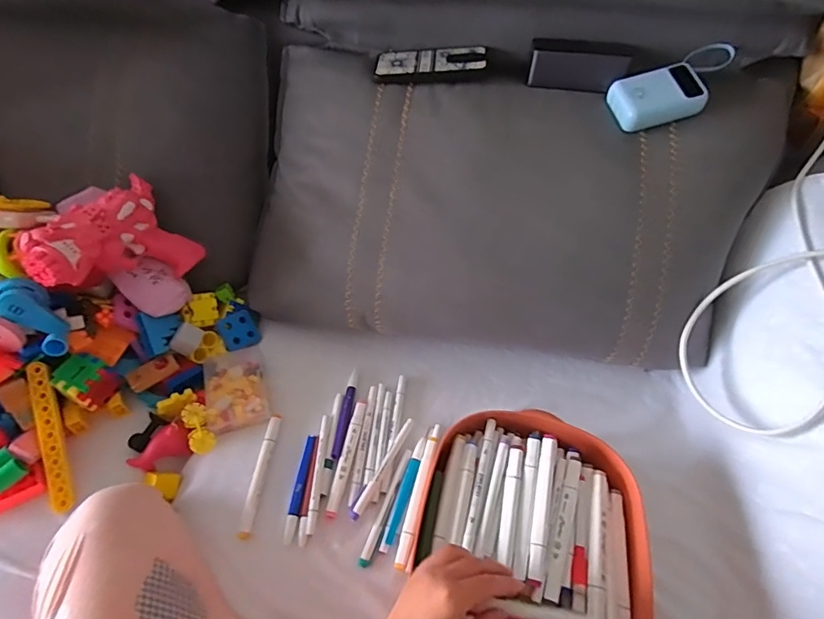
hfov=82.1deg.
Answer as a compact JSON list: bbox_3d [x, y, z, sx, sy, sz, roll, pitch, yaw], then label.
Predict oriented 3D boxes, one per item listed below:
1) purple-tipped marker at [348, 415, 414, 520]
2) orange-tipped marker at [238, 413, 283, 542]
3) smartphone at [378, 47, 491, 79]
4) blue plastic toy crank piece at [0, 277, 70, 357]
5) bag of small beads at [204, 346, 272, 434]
[{"bbox_3d":[-0.036,0.195,0.589,0.012,0.011,0.139,26,59,13],"label":"purple-tipped marker"},{"bbox_3d":[-0.186,0.200,0.581,0.018,0.011,0.150,6,56,0],"label":"orange-tipped marker"},{"bbox_3d":[0.027,-0.348,0.663,0.151,0.008,0.062,0,56,7],"label":"smartphone"},{"bbox_3d":[-0.443,0.009,0.557,0.050,0.036,0.107,-41,98,-26],"label":"blue plastic toy crank piece"},{"bbox_3d":[-0.240,0.104,0.642,0.079,0.020,0.117,-13,58,-12],"label":"bag of small beads"}]

